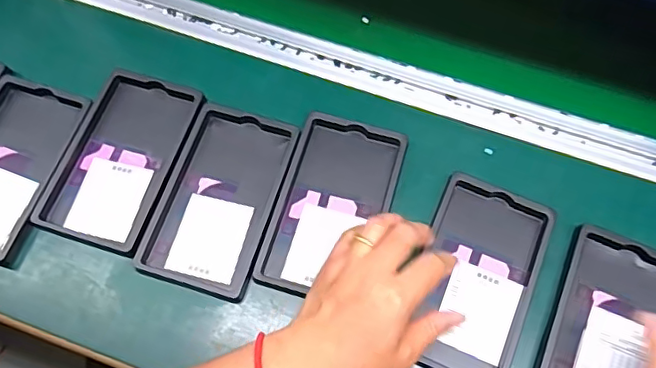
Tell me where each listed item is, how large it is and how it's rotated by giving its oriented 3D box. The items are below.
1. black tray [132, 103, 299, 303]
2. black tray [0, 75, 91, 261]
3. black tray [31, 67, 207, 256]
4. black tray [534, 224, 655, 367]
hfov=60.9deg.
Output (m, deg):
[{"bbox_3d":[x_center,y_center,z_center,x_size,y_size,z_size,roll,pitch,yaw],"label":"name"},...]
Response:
[{"bbox_3d":[-0.091,0.011,0.477,0.094,0.011,0.158,17,69,7],"label":"black tray"},{"bbox_3d":[-0.283,-0.018,0.490,0.093,0.012,0.158,16,69,7],"label":"black tray"},{"bbox_3d":[-0.180,-0.024,0.492,0.097,0.011,0.157,17,69,7],"label":"black tray"},{"bbox_3d":[0.221,0.119,0.437,0.093,0.018,0.159,23,70,9],"label":"black tray"}]

